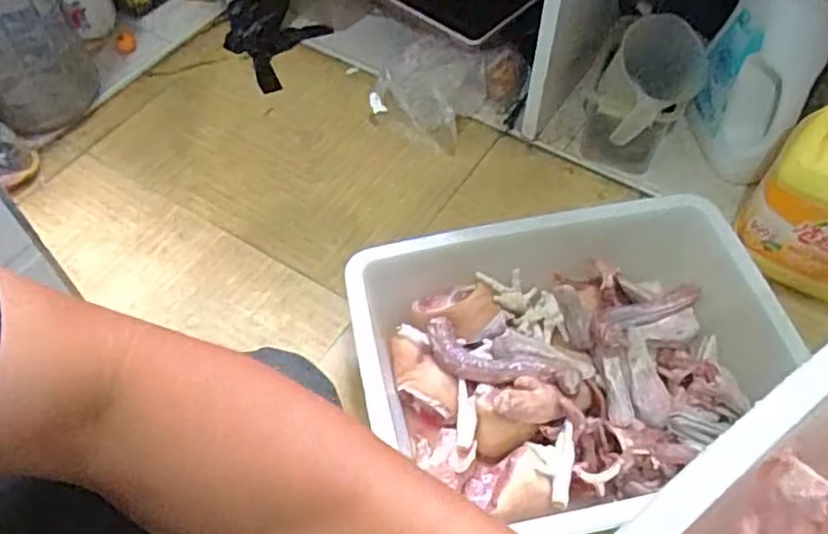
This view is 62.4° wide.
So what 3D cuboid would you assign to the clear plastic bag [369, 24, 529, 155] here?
[{"bbox_3d":[0.045,-0.291,1.144,0.253,0.146,0.117,23,58,16],"label":"clear plastic bag"}]

